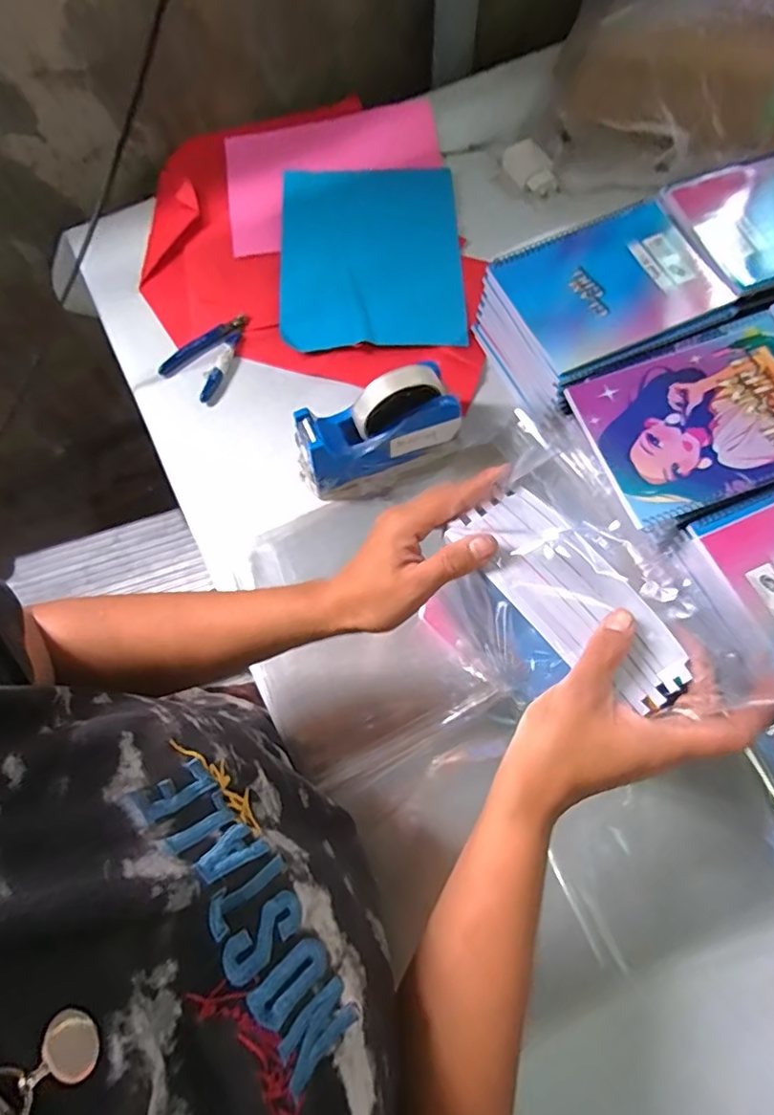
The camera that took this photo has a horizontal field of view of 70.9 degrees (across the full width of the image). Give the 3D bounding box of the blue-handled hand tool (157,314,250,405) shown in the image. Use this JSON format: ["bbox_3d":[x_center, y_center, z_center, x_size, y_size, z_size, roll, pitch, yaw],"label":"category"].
[{"bbox_3d":[-0.202,-0.234,0.615,0.070,0.008,0.111,26,75,11],"label":"blue-handled hand tool"}]

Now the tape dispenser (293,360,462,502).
[{"bbox_3d":[-0.009,-0.122,0.523,0.160,0.106,0.060,-21,71,-4],"label":"tape dispenser"}]

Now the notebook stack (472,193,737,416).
[{"bbox_3d":[0.221,-0.257,0.575,0.224,0.084,0.160,-25,72,-5],"label":"notebook stack"}]

